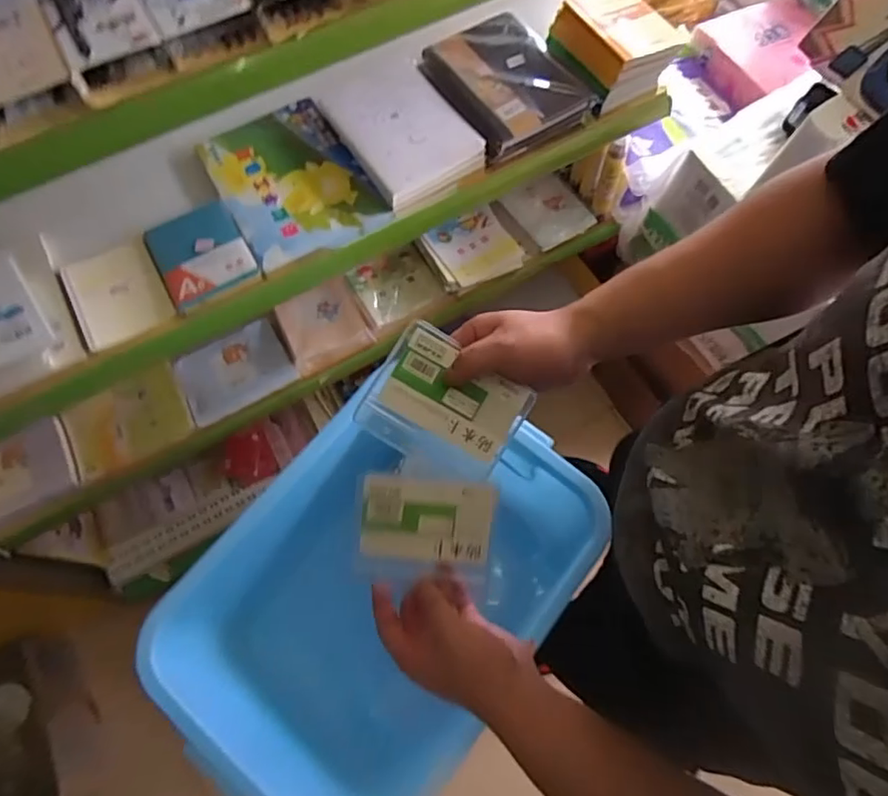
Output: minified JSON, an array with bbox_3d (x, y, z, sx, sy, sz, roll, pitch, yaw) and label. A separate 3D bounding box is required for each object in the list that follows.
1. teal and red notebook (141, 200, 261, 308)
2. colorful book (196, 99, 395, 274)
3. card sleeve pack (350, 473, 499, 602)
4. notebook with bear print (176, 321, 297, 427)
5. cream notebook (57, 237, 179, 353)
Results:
[{"bbox_3d":[-0.317,-0.191,0.741,0.111,0.017,0.149,-30,70,-10],"label":"teal and red notebook"},{"bbox_3d":[-0.208,-0.295,0.780,0.183,0.020,0.250,-31,70,-10],"label":"colorful book"},{"bbox_3d":[-0.016,0.108,0.457,0.107,0.011,0.090,7,97,1],"label":"card sleeve pack"},{"bbox_3d":[-0.362,-0.050,0.980,0.178,0.028,0.135,-30,70,-10],"label":"notebook with bear print"},{"bbox_3d":[-0.414,-0.136,0.723,0.107,0.017,0.147,-30,70,-10],"label":"cream notebook"}]

